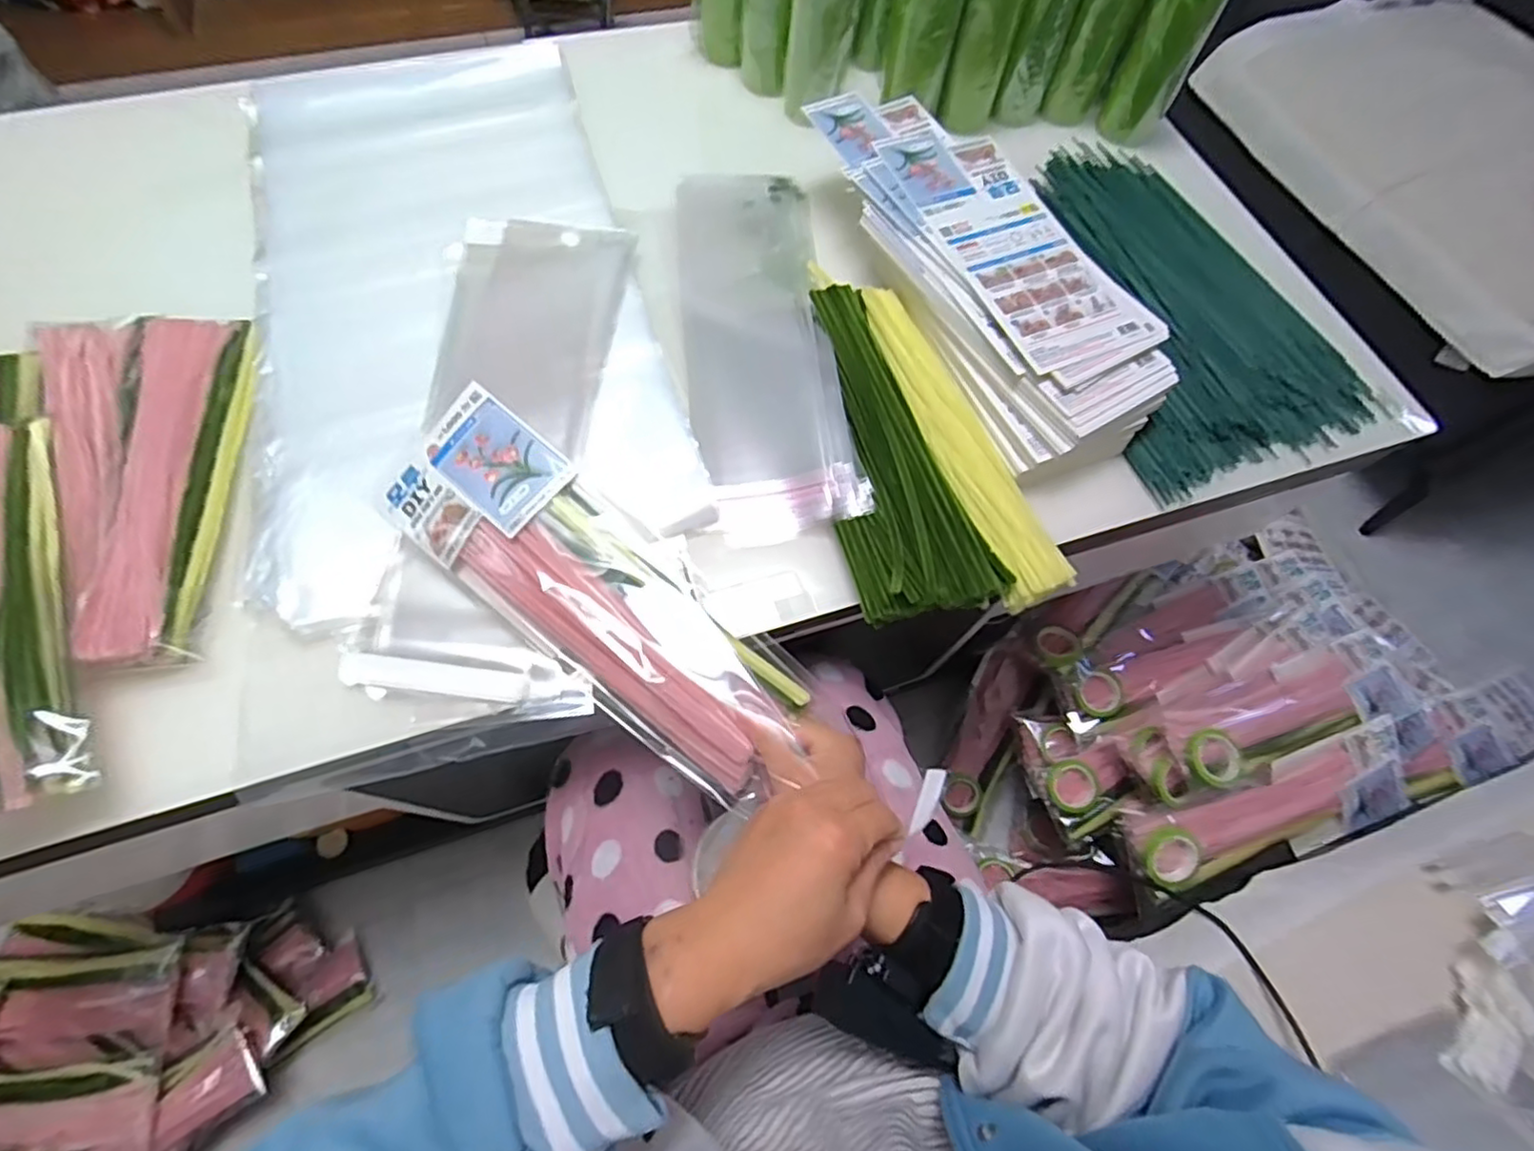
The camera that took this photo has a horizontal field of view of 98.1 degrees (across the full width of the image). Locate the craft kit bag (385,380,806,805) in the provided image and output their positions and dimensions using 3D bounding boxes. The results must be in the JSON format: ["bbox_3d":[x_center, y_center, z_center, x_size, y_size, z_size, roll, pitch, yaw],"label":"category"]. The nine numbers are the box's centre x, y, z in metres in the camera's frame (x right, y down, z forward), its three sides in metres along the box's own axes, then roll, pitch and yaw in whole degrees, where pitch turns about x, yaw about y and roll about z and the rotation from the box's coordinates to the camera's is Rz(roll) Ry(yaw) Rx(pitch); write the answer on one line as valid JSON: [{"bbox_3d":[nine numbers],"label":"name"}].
[{"bbox_3d":[-0.113,0.012,0.436,0.319,0.039,0.100,41,70,9],"label":"craft kit bag"}]

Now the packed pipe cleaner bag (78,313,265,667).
[{"bbox_3d":[-0.438,-0.079,0.491,0.083,0.019,0.299,-8,67,-7],"label":"packed pipe cleaner bag"}]

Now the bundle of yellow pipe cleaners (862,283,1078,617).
[{"bbox_3d":[0.151,-0.118,0.539,0.051,0.018,0.304,-18,69,-11],"label":"bundle of yellow pipe cleaners"}]

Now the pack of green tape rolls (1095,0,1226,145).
[{"bbox_3d":[0.401,-0.529,0.682,0.063,0.145,0.049,28,68,9],"label":"pack of green tape rolls"}]

